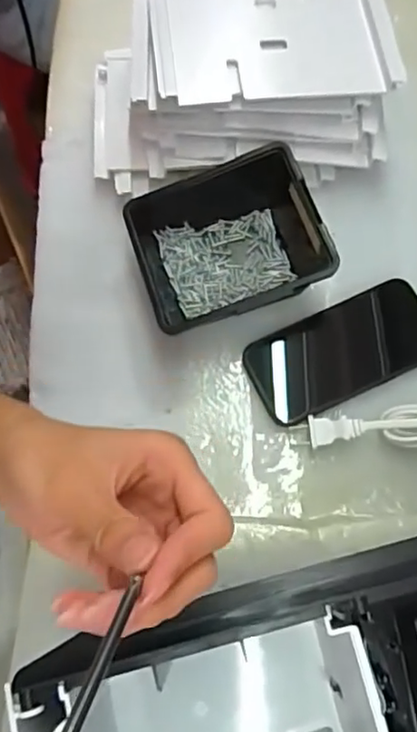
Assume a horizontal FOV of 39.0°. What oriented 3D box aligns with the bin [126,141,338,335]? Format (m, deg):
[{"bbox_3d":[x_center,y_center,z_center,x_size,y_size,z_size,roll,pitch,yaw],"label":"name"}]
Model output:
[{"bbox_3d":[0.015,-0.094,0.462,0.138,0.065,0.123,-17,71,-6],"label":"bin"}]

